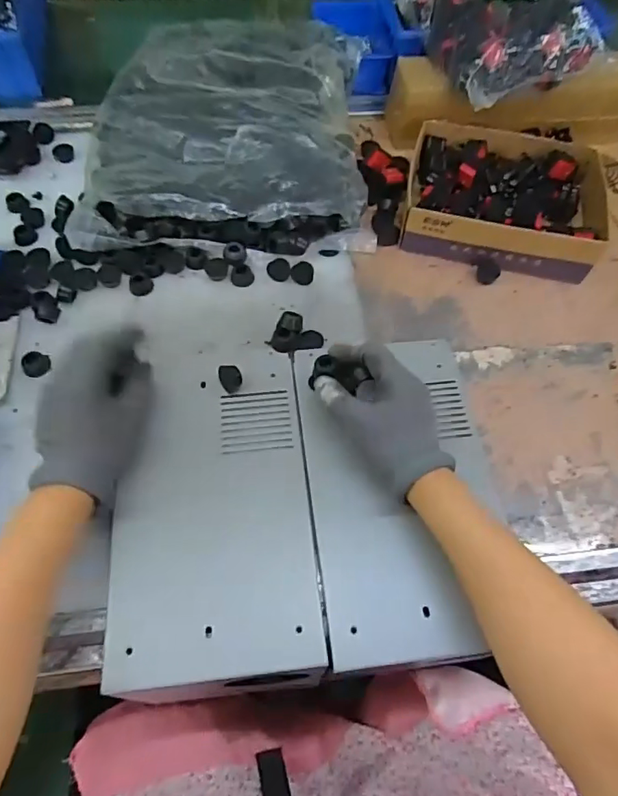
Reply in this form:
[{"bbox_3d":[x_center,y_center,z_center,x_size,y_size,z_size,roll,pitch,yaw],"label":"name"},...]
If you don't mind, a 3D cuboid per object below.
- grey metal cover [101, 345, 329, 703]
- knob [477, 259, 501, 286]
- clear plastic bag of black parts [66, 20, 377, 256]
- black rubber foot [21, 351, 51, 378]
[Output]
[{"bbox_3d":[-0.076,0.077,0.431,0.151,0.031,0.290,-4,62,-4],"label":"grey metal cover"},{"bbox_3d":[0.194,-0.136,0.568,0.025,0.014,0.024,21,63,10],"label":"knob"},{"bbox_3d":[-0.098,-0.314,0.613,0.314,0.084,0.331,-4,62,-3],"label":"clear plastic bag of black parts"},{"bbox_3d":[-0.257,-0.032,0.495,0.023,0.011,0.021,-28,66,-15],"label":"black rubber foot"}]

